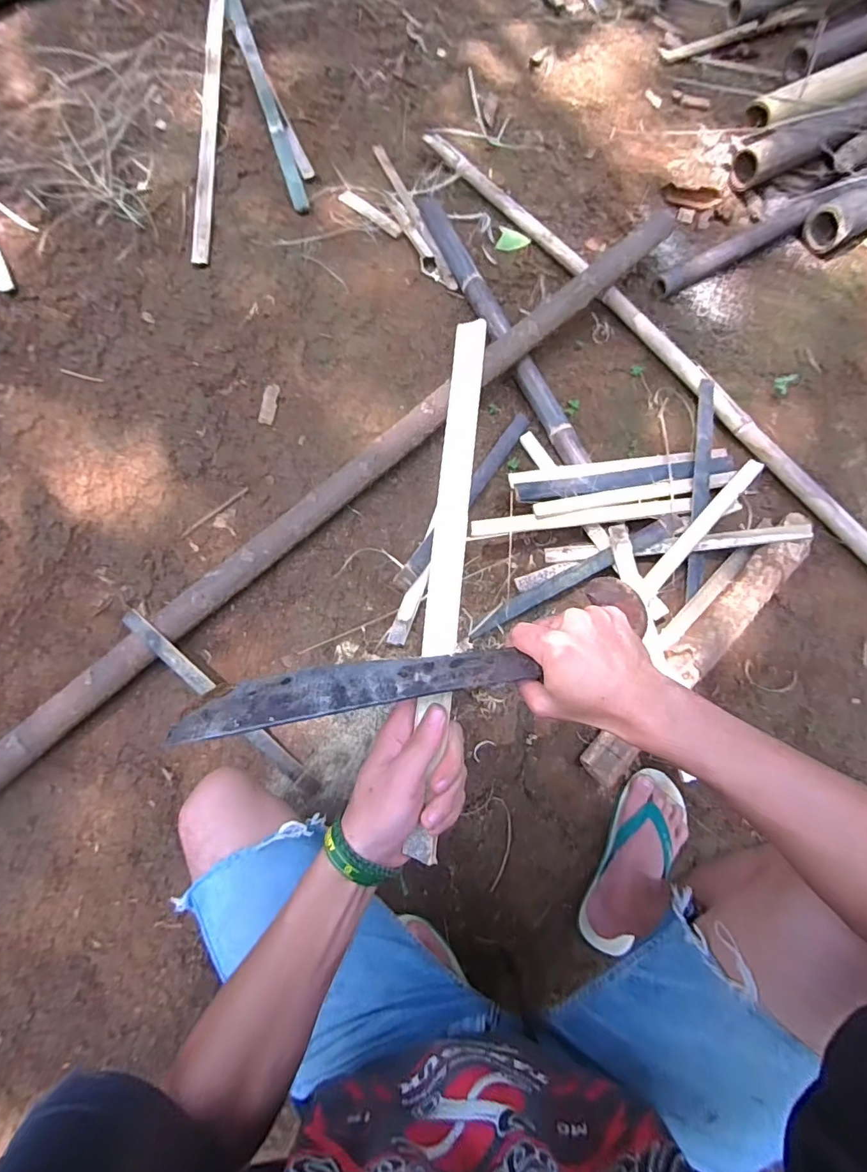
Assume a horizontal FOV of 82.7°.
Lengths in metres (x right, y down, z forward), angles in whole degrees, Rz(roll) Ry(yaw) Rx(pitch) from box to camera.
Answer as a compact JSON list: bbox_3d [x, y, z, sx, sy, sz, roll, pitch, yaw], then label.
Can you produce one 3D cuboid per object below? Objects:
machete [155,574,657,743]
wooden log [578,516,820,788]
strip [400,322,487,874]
[{"bbox_3d":[0.012,0.054,0.373,0.368,0.025,0.058,-11,76,-22],"label":"machete"},{"bbox_3d":[0.459,0.096,0.830,0.074,0.072,0.594,43,82,9],"label":"wooden log"},{"bbox_3d":[0.011,-0.008,0.390,0.027,0.013,0.421,5,84,3],"label":"strip"}]

